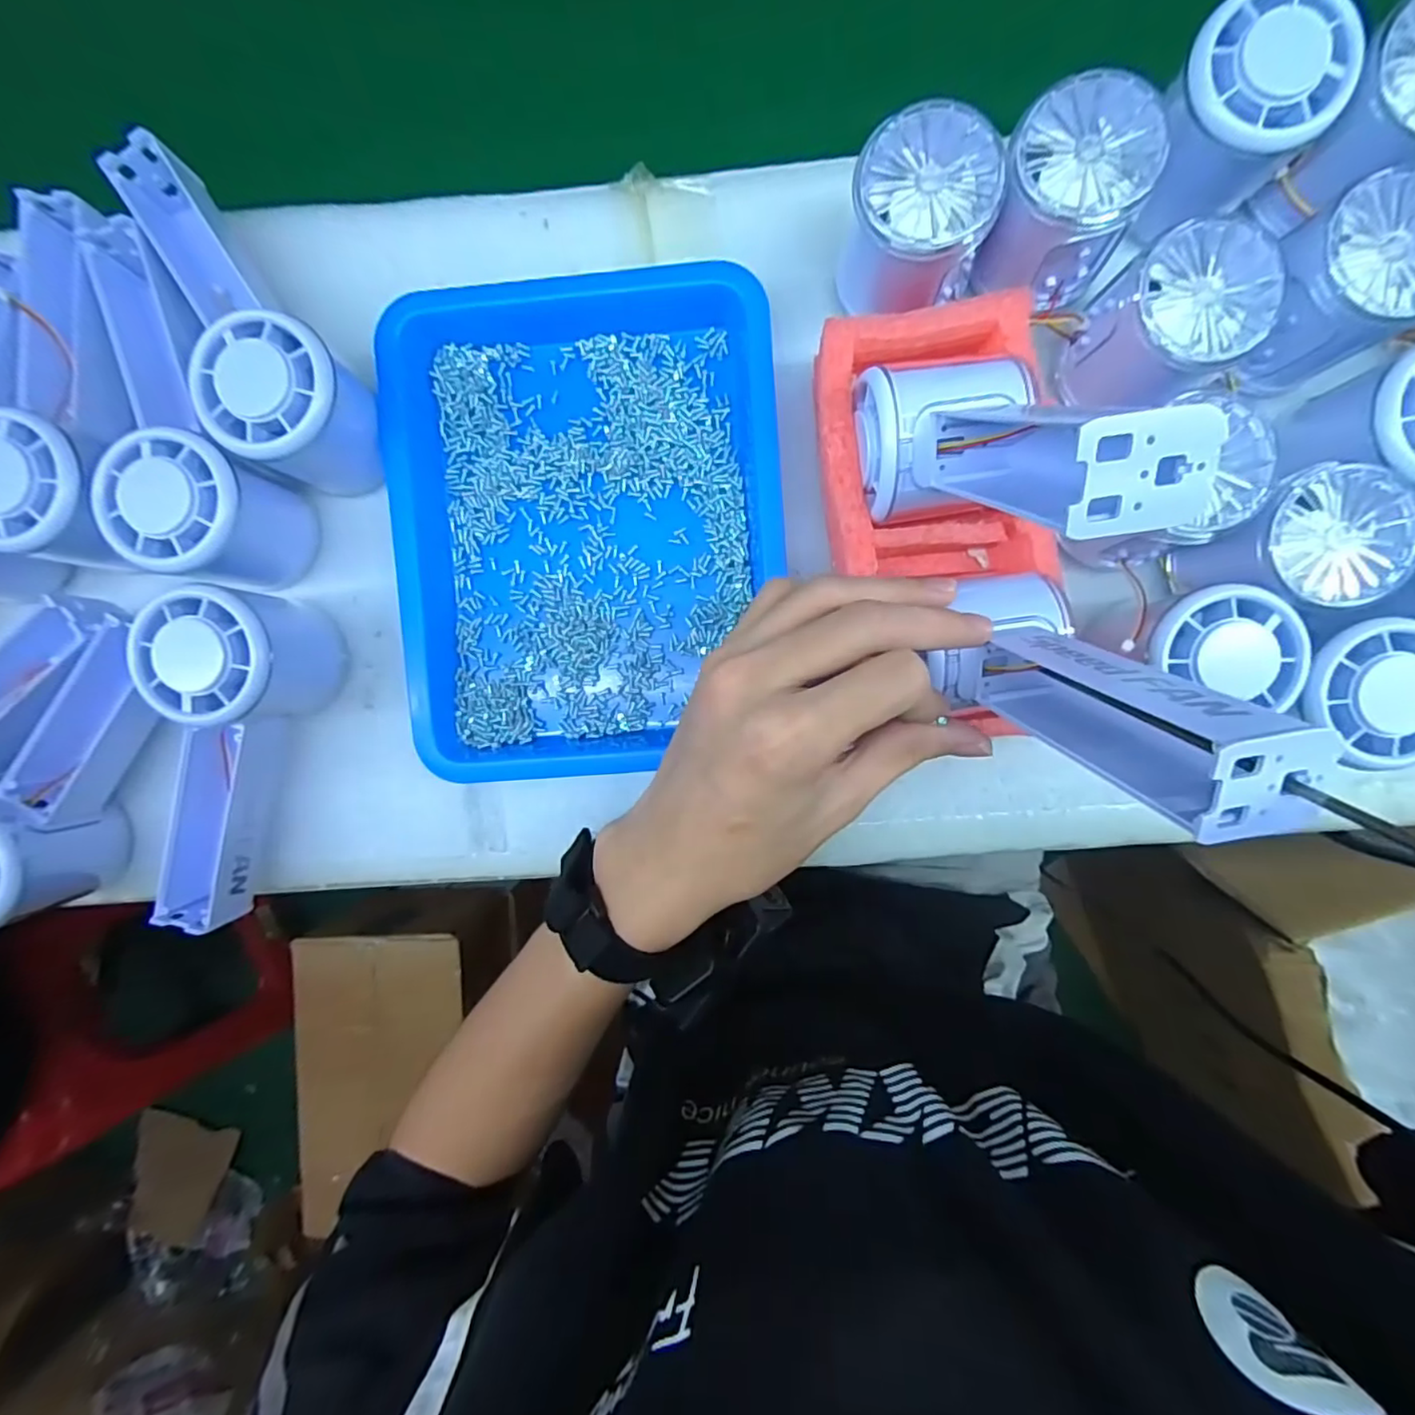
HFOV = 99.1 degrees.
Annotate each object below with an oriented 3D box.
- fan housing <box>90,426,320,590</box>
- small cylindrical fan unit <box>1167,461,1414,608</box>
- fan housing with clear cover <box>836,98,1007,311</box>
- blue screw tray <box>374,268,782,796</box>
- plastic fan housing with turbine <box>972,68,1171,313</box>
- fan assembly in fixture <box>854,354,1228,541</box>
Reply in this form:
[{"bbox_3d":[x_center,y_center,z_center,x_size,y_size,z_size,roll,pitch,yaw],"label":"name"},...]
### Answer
[{"bbox_3d":[-0.217,-0.084,0.270,0.052,0.062,0.055,17,93,3],"label":"fan housing"},{"bbox_3d":[0.237,-0.064,0.249,0.061,0.051,0.049,-35,91,4],"label":"small cylindrical fan unit"},{"bbox_3d":[0.086,-0.198,0.251,0.055,0.053,0.050,0,93,2],"label":"fan housing with clear cover"},{"bbox_3d":[-0.054,-0.085,0.280,0.171,0.027,0.230,-4,91,4],"label":"blue screw tray"},{"bbox_3d":[0.143,-0.205,0.245,0.053,0.048,0.052,0,93,2],"label":"plastic fan housing with turbine"},{"bbox_3d":[0.091,-0.083,0.192,0.056,0.135,0.054,-12,116,4],"label":"fan assembly in fixture"}]

